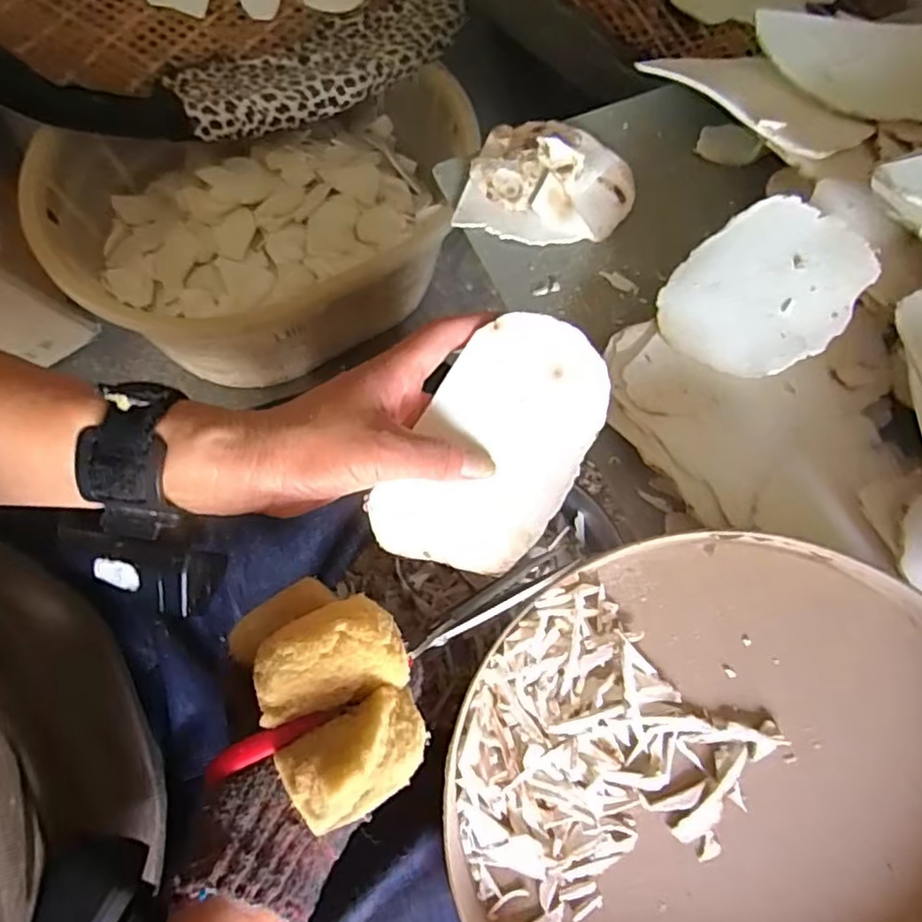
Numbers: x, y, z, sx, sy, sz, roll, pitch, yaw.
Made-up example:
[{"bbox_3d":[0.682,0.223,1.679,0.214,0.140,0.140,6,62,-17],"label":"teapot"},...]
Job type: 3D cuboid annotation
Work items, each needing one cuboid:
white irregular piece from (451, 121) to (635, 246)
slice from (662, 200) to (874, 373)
[{"bbox_3d":[0.068,-0.213,0.484,0.123,0.031,0.094,16,70,2],"label":"white irregular piece"},{"bbox_3d":[0.200,-0.112,0.419,0.101,0.004,0.120,42,95,13],"label":"slice"}]

